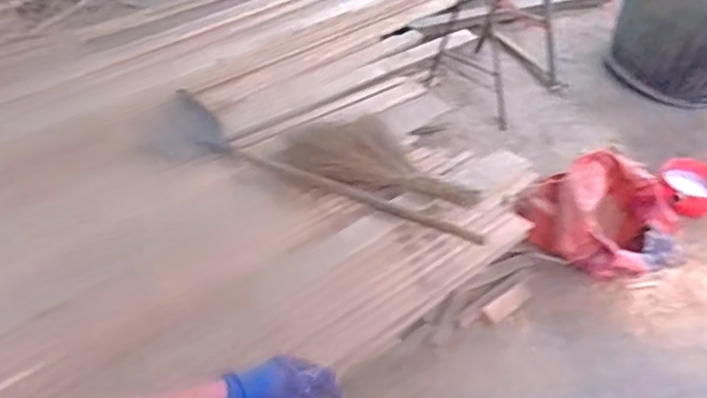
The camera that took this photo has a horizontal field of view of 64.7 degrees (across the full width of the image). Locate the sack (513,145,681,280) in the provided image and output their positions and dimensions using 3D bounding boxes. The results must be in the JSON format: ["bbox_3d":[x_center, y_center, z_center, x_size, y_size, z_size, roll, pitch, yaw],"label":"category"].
[{"bbox_3d":[0.743,0.083,1.689,0.411,0.284,0.347,-11,45,-8],"label":"sack"}]

